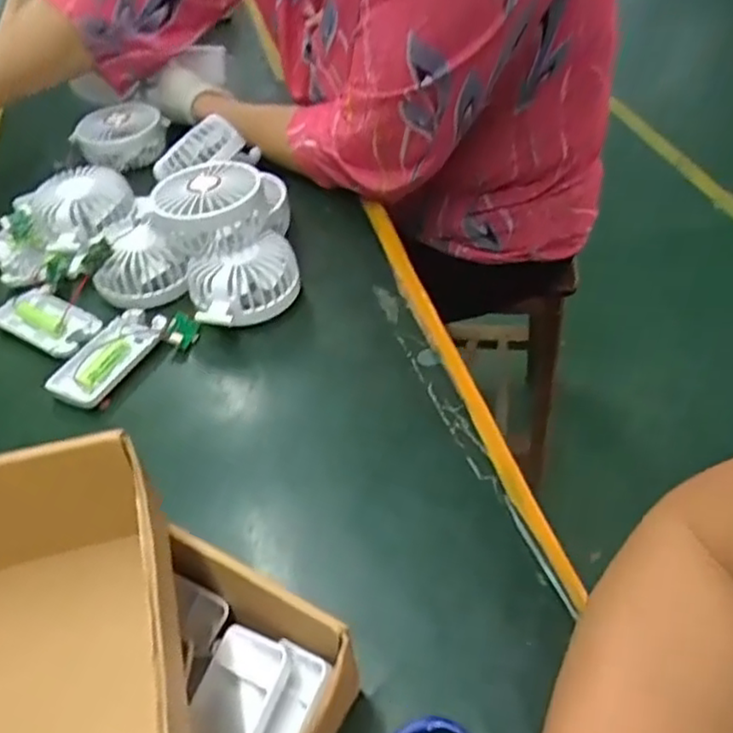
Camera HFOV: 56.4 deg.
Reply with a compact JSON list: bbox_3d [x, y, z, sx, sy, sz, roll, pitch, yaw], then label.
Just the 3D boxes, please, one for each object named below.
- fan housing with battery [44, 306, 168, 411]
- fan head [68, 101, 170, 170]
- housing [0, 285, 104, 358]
[{"bbox_3d":[-0.194,-0.005,0.524,0.046,0.023,0.095,20,51,25],"label":"fan housing with battery"},{"bbox_3d":[-0.265,-0.247,0.732,0.079,0.044,0.075,12,48,18],"label":"fan head"},{"bbox_3d":[-0.257,-0.037,0.554,0.087,0.018,0.049,21,51,25],"label":"housing"}]

